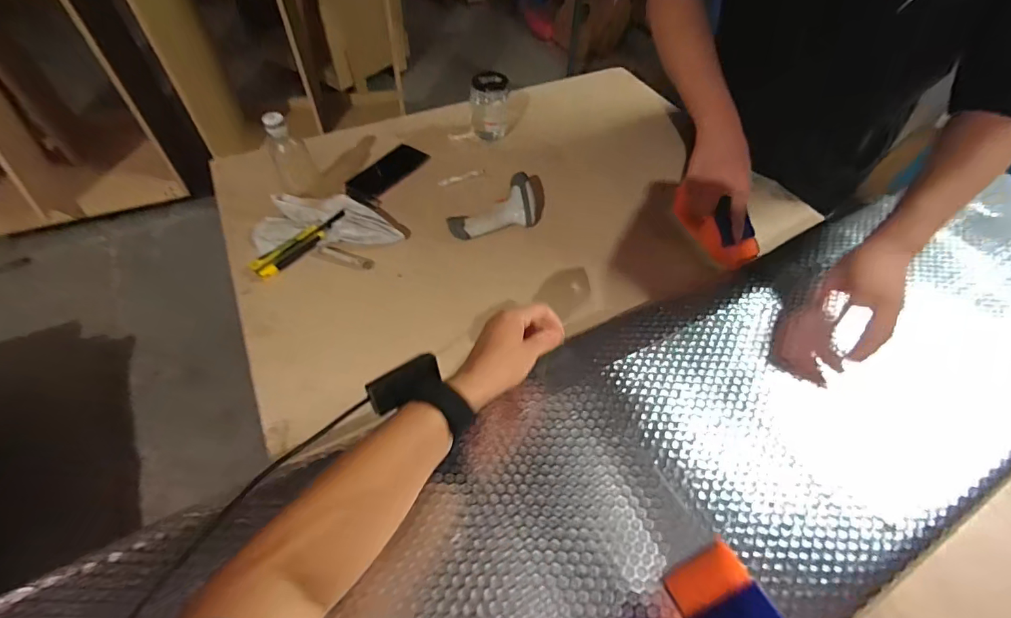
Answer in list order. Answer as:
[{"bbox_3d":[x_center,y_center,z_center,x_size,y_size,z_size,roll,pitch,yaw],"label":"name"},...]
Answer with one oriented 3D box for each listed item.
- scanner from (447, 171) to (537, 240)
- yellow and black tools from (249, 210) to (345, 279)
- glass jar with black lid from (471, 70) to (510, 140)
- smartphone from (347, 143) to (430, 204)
[{"bbox_3d":[-0.020,-0.165,0.781,0.158,0.055,0.087,-27,58,-3],"label":"scanner"},{"bbox_3d":[-0.334,-0.109,0.735,0.036,0.022,0.169,37,61,22],"label":"yellow and black tools"},{"bbox_3d":[-0.033,-0.409,0.912,0.078,0.125,0.062,1,54,-2],"label":"glass jar with black lid"},{"bbox_3d":[-0.234,-0.266,0.872,0.076,0.015,0.188,27,57,16],"label":"smartphone"}]

